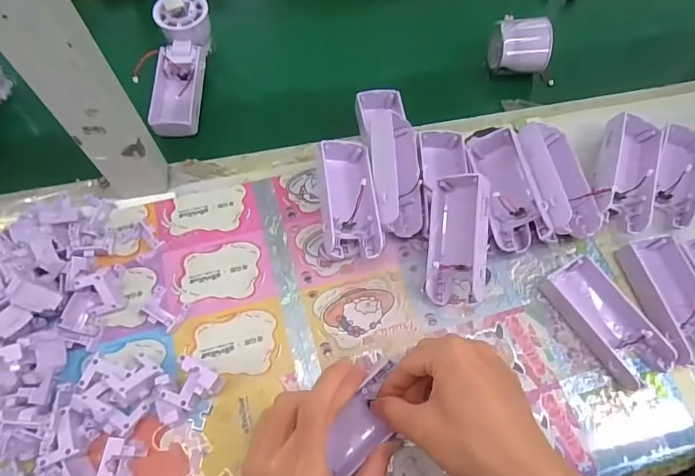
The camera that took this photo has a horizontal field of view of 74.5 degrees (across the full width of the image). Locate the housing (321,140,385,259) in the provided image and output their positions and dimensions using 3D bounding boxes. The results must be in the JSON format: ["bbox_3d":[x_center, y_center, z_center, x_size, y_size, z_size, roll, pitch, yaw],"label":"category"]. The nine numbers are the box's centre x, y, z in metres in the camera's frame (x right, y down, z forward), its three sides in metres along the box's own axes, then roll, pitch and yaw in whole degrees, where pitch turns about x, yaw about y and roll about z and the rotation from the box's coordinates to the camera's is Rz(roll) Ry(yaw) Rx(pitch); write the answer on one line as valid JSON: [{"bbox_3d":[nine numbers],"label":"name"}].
[{"bbox_3d":[0.001,-0.033,0.409,0.049,0.053,0.119,-3,63,-4],"label":"housing"}]

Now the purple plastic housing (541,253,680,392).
[{"bbox_3d":[0.213,0.068,0.378,0.046,0.026,0.104,-24,67,-14],"label":"purple plastic housing"}]

